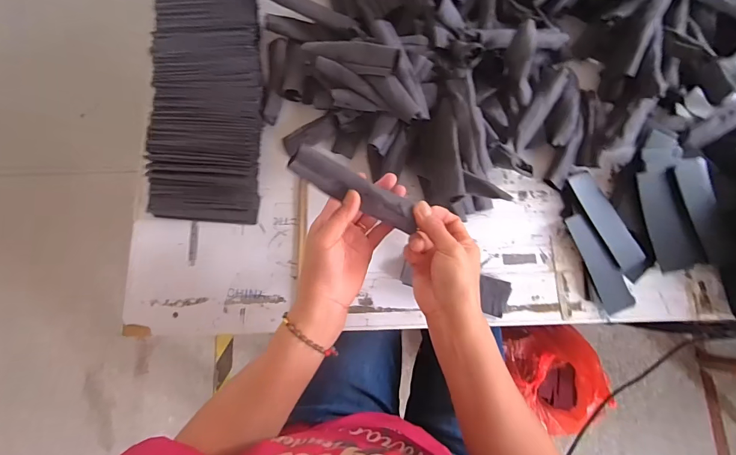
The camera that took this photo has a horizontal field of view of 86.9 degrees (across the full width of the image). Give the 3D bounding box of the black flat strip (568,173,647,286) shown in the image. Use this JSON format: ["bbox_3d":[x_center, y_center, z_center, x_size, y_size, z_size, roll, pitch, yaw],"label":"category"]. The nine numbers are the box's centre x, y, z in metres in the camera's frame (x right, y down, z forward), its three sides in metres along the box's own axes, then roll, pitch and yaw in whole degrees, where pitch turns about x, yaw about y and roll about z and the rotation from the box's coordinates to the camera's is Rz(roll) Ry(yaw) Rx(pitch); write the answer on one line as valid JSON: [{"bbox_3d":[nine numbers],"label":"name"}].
[{"bbox_3d":[0.357,-0.003,0.583,0.045,0.019,0.169,-25,79,-8],"label":"black flat strip"}]

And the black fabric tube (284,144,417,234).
[{"bbox_3d":[-0.012,-0.038,0.404,0.144,0.021,0.031,29,81,-12],"label":"black fabric tube"}]

